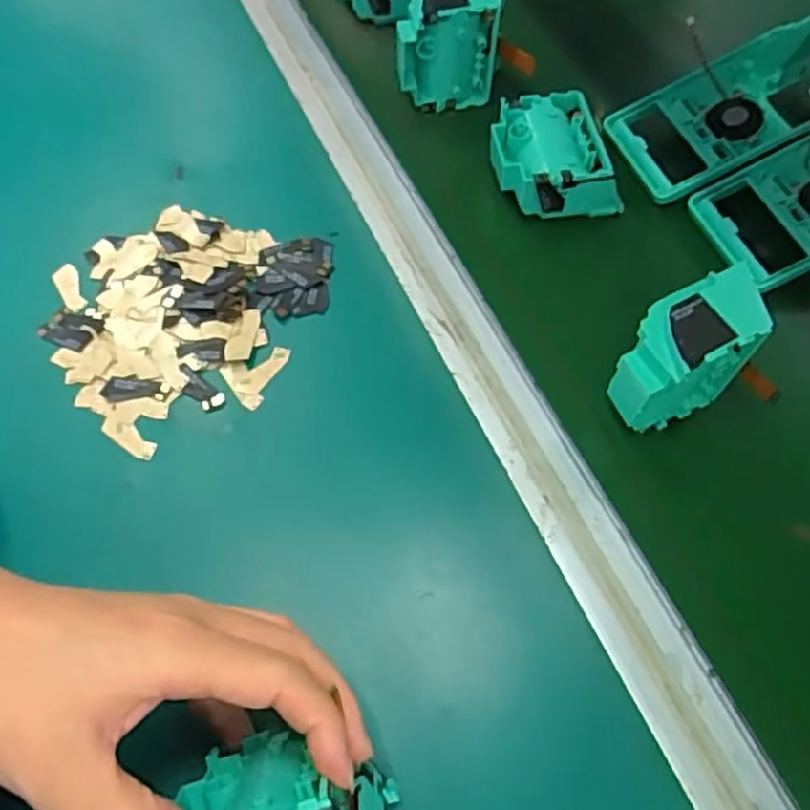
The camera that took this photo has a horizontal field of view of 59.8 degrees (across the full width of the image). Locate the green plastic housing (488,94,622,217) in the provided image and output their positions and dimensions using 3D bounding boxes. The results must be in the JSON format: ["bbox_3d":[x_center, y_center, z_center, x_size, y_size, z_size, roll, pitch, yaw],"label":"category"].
[{"bbox_3d":[0.092,-0.157,0.457,0.072,0.045,0.073,-12,62,0],"label":"green plastic housing"}]

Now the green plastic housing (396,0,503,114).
[{"bbox_3d":[0.030,-0.249,0.485,0.067,0.077,0.054,7,61,3],"label":"green plastic housing"}]

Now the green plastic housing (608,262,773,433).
[{"bbox_3d":[0.142,-0.021,0.367,0.076,0.079,0.040,-32,64,-10],"label":"green plastic housing"}]

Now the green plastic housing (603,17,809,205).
[{"bbox_3d":[0.244,-0.206,0.479,0.203,0.052,0.090,-18,63,-10],"label":"green plastic housing"}]

